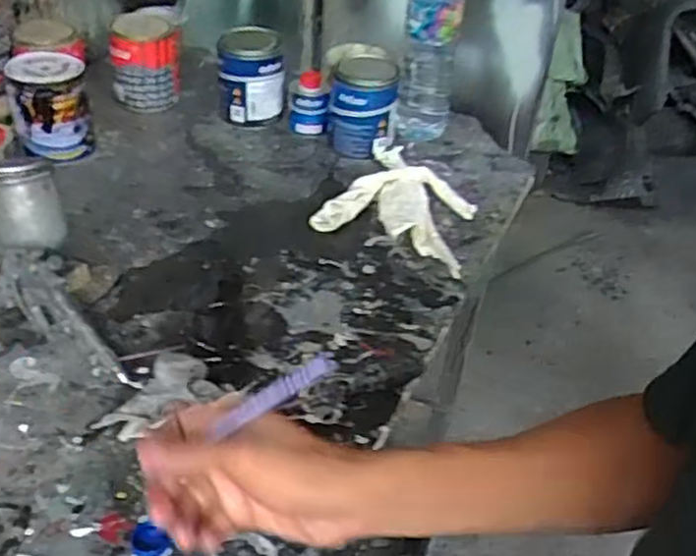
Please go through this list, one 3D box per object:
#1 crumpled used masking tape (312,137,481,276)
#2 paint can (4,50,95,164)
[{"bbox_3d":[0.098,-0.119,1.060,0.213,0.036,0.269,17,39,17],"label":"crumpled used masking tape"},{"bbox_3d":[-0.444,-0.252,1.089,0.108,0.140,0.101,-14,41,-23],"label":"paint can"}]

